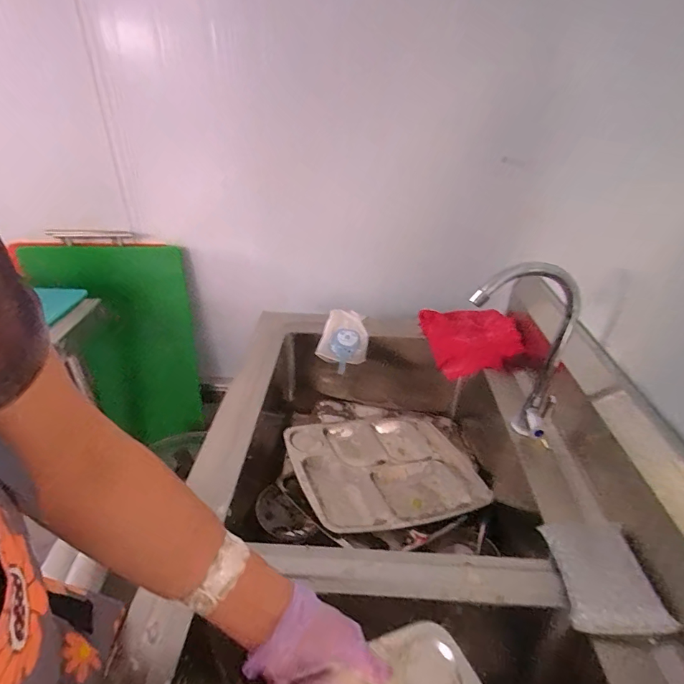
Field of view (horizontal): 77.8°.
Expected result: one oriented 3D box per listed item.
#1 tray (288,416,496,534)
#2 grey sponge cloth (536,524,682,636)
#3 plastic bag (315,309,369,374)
[{"bbox_3d":[0.076,0.225,0.769,0.335,0.034,0.257,-1,31,-28],"label":"tray"},{"bbox_3d":[0.287,0.257,0.474,0.091,0.025,0.121,3,31,3],"label":"grey sponge cloth"},{"bbox_3d":[0.007,-0.004,0.927,0.103,0.129,0.025,19,-11,1],"label":"plastic bag"}]

